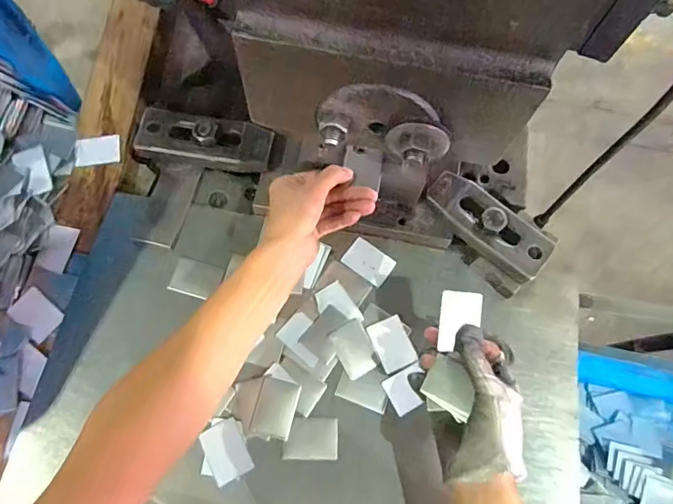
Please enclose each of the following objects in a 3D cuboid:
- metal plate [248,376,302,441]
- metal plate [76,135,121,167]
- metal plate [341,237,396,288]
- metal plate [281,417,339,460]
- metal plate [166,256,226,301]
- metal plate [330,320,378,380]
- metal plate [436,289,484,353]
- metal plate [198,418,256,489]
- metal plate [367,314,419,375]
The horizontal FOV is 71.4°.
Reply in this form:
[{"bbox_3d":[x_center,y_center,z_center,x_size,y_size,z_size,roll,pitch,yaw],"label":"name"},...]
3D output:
[{"bbox_3d":[-0.055,0.142,0.424,0.035,0.004,0.050,14,70,3],"label":"metal plate"},{"bbox_3d":[-0.262,-0.112,0.517,0.046,0.005,0.030,-10,83,-12],"label":"metal plate"},{"bbox_3d":[0.033,0.010,0.480,0.048,0.004,0.034,35,73,10],"label":"metal plate"},{"bbox_3d":[-0.023,0.167,0.419,0.048,0.004,0.035,2,70,-2],"label":"metal plate"},{"bbox_3d":[-0.141,0.027,0.473,0.046,0.006,0.036,14,70,3],"label":"metal plate"},{"bbox_3d":[0.017,0.092,0.446,0.031,0.004,0.049,-23,73,-10],"label":"metal plate"},{"bbox_3d":[0.100,0.055,0.378,0.034,0.004,0.046,6,86,-10],"label":"metal plate"},{"bbox_3d":[-0.097,0.176,0.411,0.035,0.004,0.046,-28,73,-11],"label":"metal plate"},{"bbox_3d":[0.053,0.088,0.449,0.034,0.004,0.048,-21,72,-9],"label":"metal plate"}]

